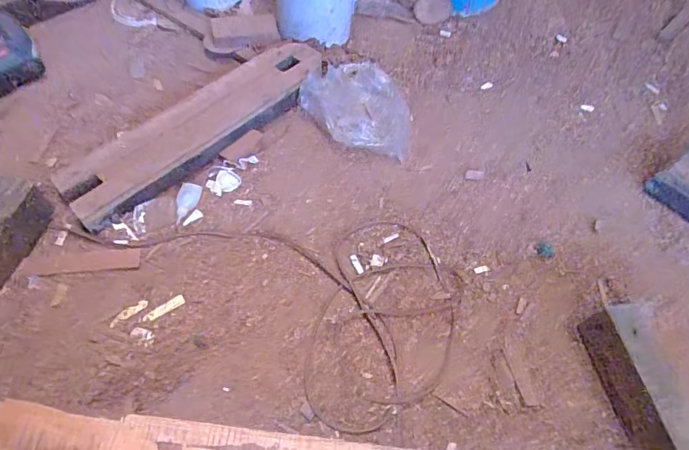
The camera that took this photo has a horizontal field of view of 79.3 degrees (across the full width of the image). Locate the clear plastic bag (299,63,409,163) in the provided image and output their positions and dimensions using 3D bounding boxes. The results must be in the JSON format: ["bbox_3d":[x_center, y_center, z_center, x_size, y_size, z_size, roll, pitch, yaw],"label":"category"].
[{"bbox_3d":[0.029,-0.242,0.827,0.218,0.063,0.213,12,56,5],"label":"clear plastic bag"}]

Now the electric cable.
[{"bbox_3d":[-0.097,0.050,0.655,0.572,0.009,0.318,30,60,16],"label":"electric cable"}]

